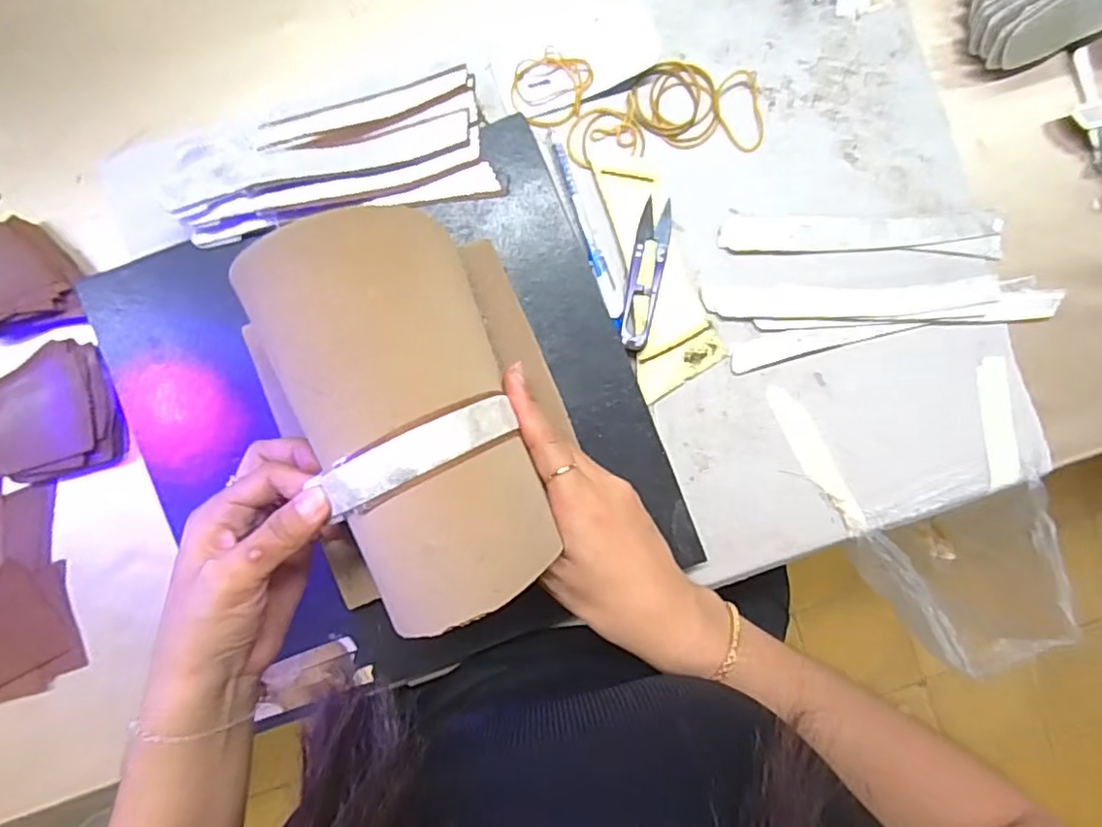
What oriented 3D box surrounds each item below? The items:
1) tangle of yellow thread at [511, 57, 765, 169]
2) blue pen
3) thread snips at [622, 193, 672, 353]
[{"bbox_3d":[0.057,-0.197,0.404,0.162,0.006,0.066,2,91,-1],"label":"tangle of yellow thread"},{"bbox_3d":[0.026,-0.116,0.400,0.013,0.005,0.125,-19,92,-1],"label":"blue pen"},{"bbox_3d":[0.062,-0.090,0.398,0.020,0.009,0.099,10,91,-2],"label":"thread snips"}]

